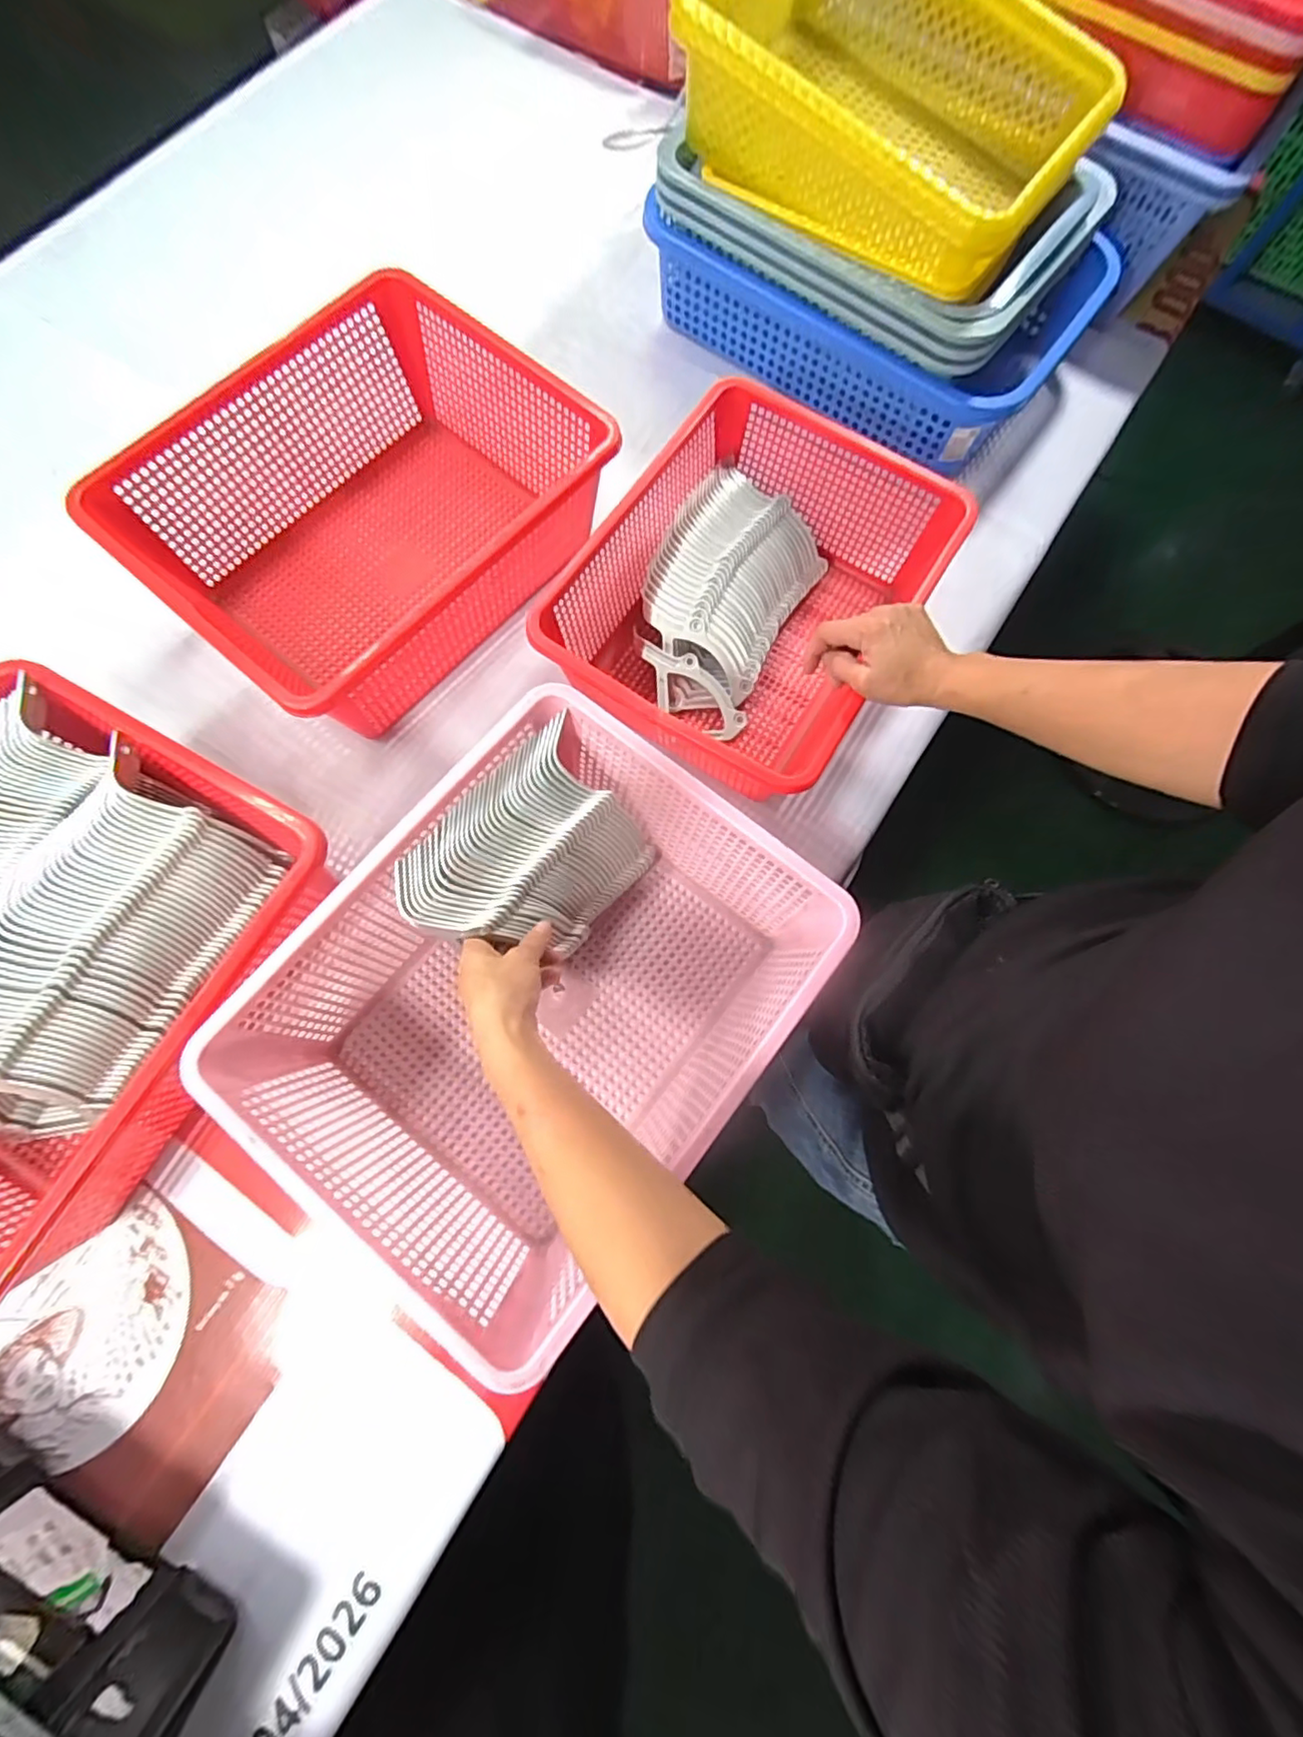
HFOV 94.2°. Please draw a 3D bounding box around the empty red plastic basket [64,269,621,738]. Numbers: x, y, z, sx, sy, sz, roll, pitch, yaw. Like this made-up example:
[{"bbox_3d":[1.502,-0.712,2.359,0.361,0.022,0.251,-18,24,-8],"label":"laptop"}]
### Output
[{"bbox_3d":[-0.263,-0.332,0.583,0.311,0.134,0.372,39,77,8],"label":"empty red plastic basket"}]

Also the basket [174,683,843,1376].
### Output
[{"bbox_3d":[-0.083,0.093,0.475,0.308,0.136,0.370,39,77,8],"label":"basket"}]

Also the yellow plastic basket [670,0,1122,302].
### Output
[{"bbox_3d":[0.215,-0.726,0.569,0.376,0.112,0.274,37,77,7],"label":"yellow plastic basket"}]

